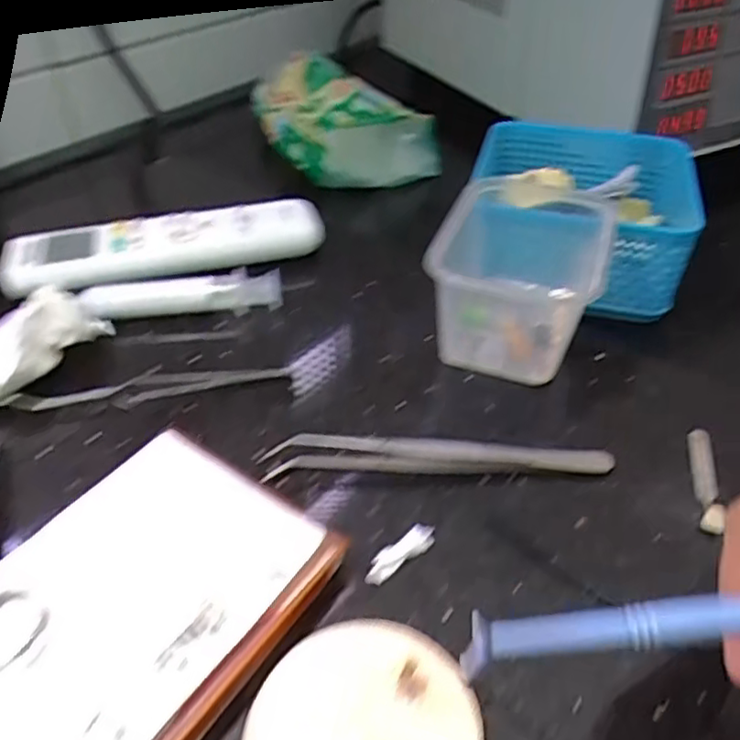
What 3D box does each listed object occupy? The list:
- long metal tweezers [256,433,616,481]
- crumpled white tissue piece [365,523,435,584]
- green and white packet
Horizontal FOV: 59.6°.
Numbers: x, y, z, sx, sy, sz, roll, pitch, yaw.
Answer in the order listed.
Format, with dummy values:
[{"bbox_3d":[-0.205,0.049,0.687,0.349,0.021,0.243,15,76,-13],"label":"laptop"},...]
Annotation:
[{"bbox_3d":[0.029,0.037,0.275,0.146,0.013,0.012,-1,41,-2],"label":"long metal tweezers"},{"bbox_3d":[0.012,0.070,0.247,0.034,0.004,0.010,-32,51,-32],"label":"crumpled white tissue piece"},{"bbox_3d":[-0.028,-0.228,0.564,0.127,0.050,0.191,-11,43,-13],"label":"green and white packet"}]

